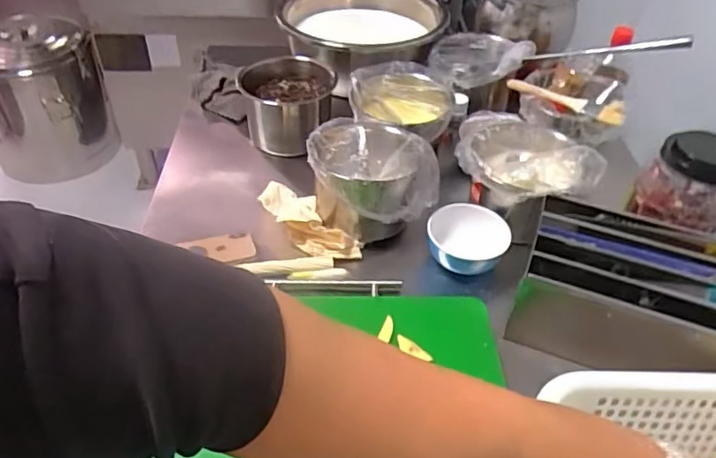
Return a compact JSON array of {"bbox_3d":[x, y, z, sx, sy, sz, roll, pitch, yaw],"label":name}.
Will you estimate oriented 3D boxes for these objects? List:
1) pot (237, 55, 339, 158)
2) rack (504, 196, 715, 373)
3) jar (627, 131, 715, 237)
[{"bbox_3d":[-0.119,-0.202,0.969,0.143,0.128,0.157,1,43,-1],"label":"pot"},{"bbox_3d":[0.339,0.081,0.673,0.273,0.107,0.172,19,45,17],"label":"rack"},{"bbox_3d":[0.412,-0.061,0.696,0.114,0.097,0.085,8,43,6],"label":"jar"}]

